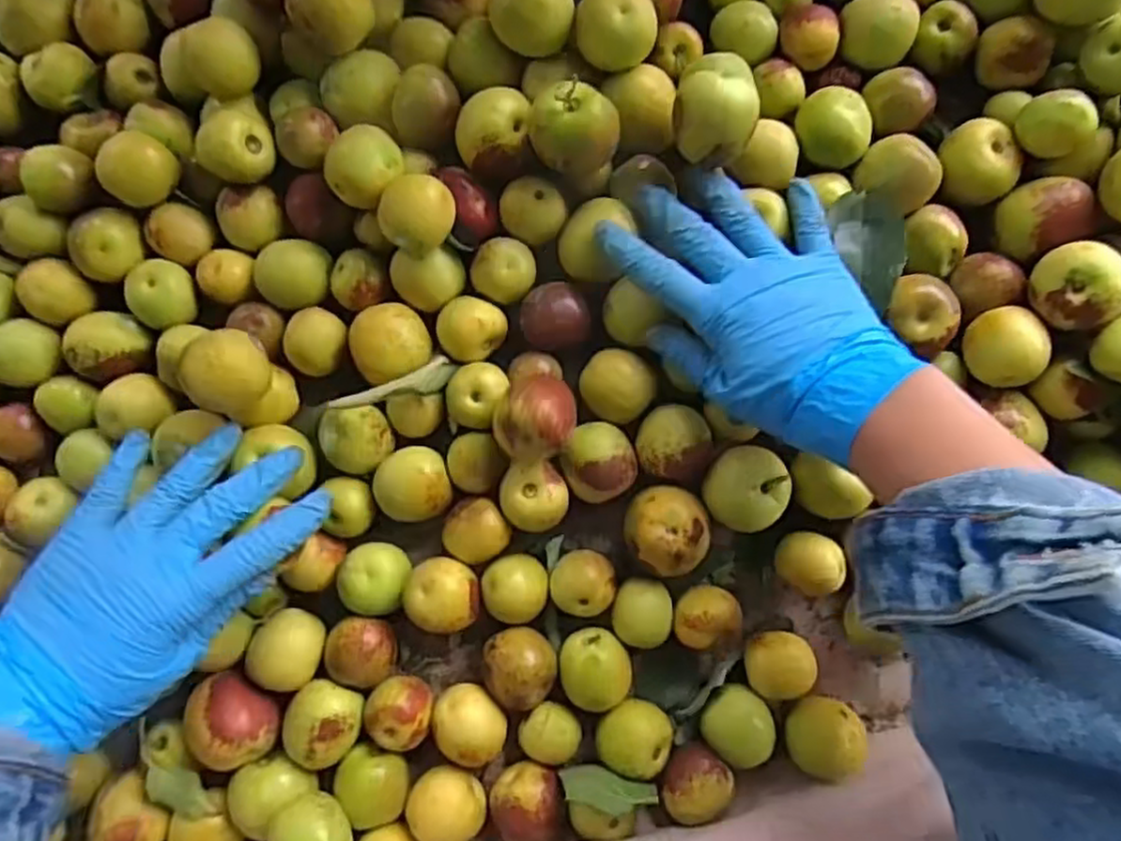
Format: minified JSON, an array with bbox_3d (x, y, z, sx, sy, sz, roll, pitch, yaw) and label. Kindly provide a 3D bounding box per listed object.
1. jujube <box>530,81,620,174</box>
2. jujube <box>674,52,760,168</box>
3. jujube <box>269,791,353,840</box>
[{"bbox_3d":[0.006,-0.138,0.352,0.040,0.037,0.033,-2,85,-7],"label":"jujube"},{"bbox_3d":[0.073,-0.146,0.355,0.036,0.042,0.042,-11,86,-7],"label":"jujube"},{"bbox_3d":[-0.114,0.193,0.340,0.031,0.030,0.039,-42,90,-8],"label":"jujube"}]

